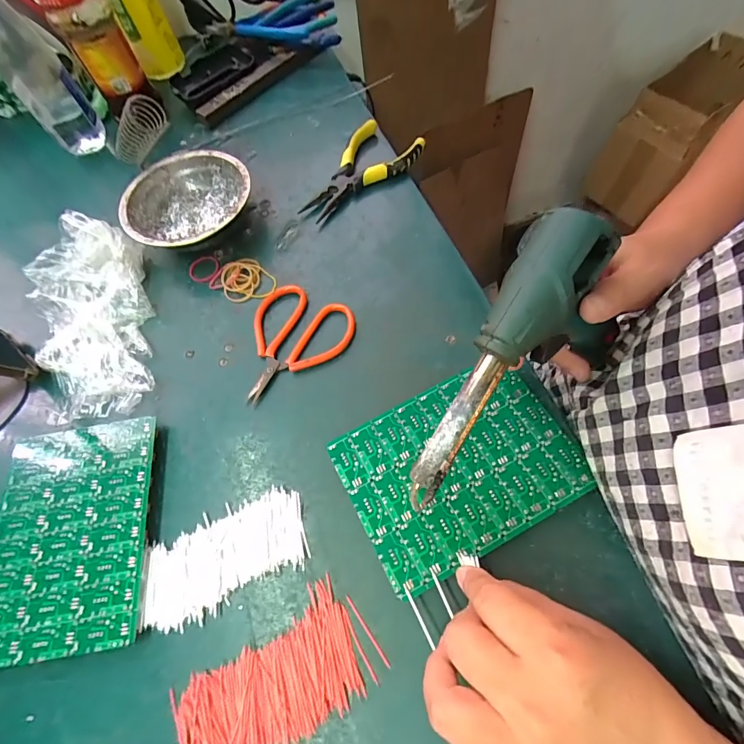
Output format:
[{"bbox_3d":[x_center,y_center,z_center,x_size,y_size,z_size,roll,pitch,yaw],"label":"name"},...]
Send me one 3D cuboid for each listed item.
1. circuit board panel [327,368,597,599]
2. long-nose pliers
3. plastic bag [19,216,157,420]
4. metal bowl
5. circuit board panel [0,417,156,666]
[{"bbox_3d":[0.062,0.062,0.274,0.156,0.006,0.111,-26,65,-9],"label":"circuit board panel"},{"bbox_3d":[-0.011,-0.209,0.414,0.071,0.026,0.135,32,70,17],"label":"long-nose pliers"},{"bbox_3d":[-0.256,-0.055,0.352,0.101,0.039,0.197,-20,65,-6],"label":"plastic bag"},{"bbox_3d":[-0.181,-0.165,0.396,0.120,0.042,0.120,-1,64,3],"label":"metal bowl"},{"bbox_3d":[-0.215,0.111,0.276,0.109,0.004,0.151,-9,64,-1],"label":"circuit board panel"}]

